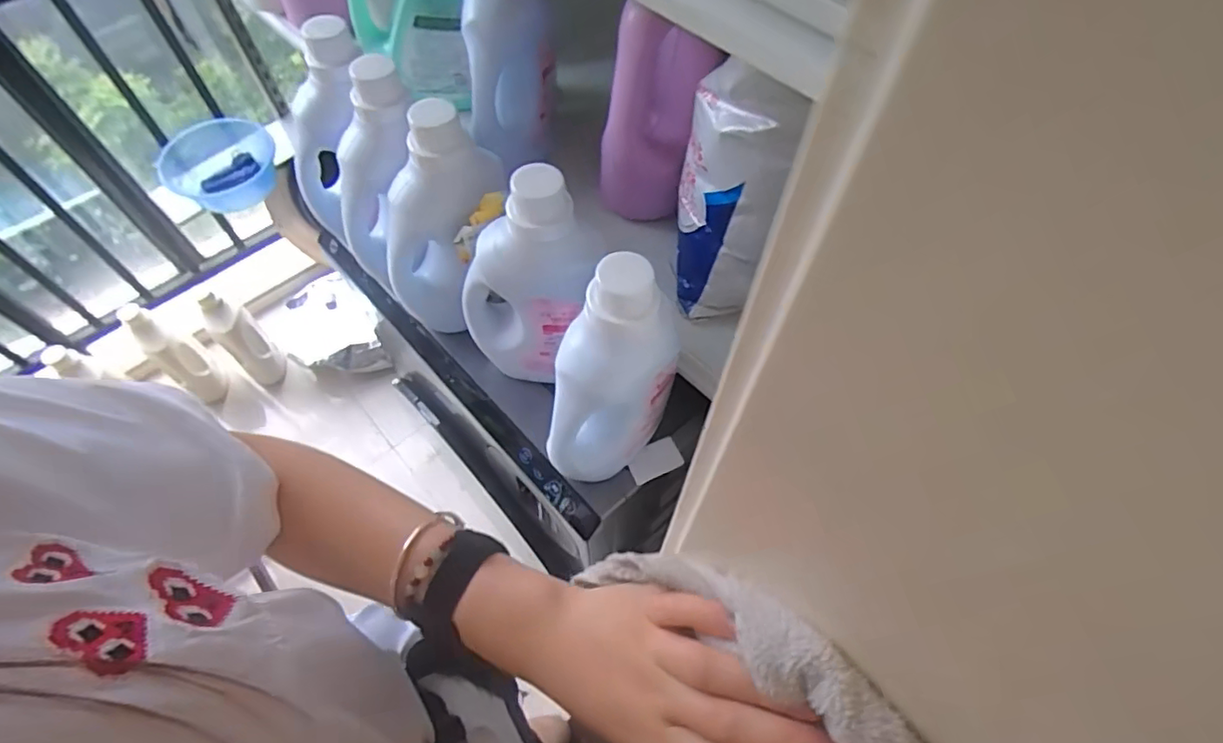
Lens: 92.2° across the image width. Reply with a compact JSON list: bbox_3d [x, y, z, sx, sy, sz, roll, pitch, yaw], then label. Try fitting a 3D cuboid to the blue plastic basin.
[{"bbox_3d":[-0.939,-0.498,1.410,0.255,0.112,0.256,0,60,-1],"label":"blue plastic basin"}]

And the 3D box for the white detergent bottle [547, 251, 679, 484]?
[{"bbox_3d":[-0.005,0.019,0.555,0.096,0.255,0.120,21,62,11],"label":"white detergent bottle"}]

